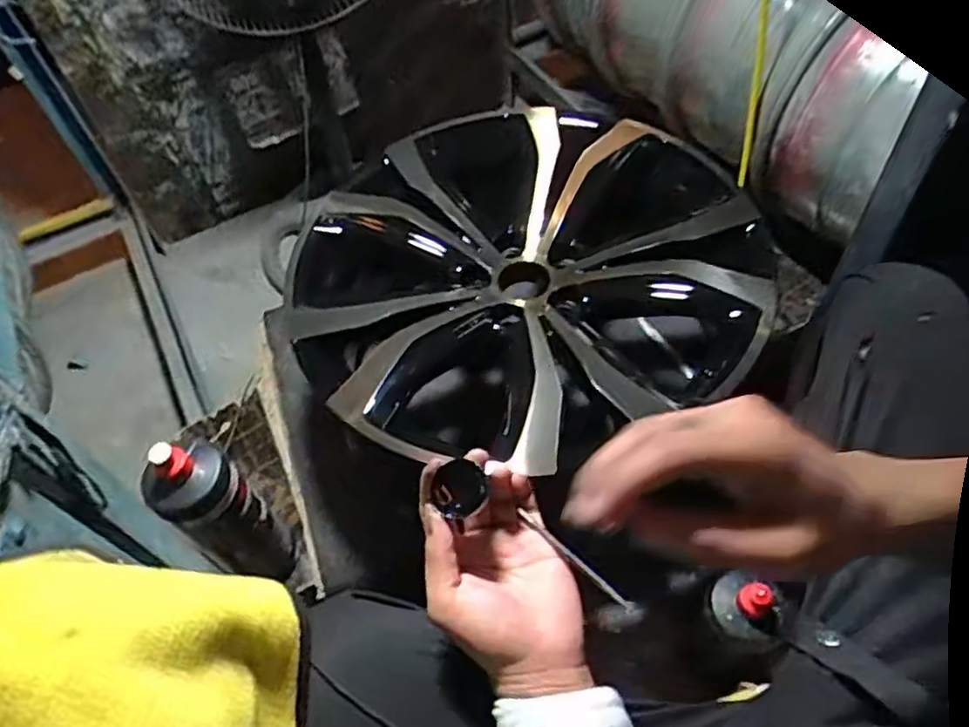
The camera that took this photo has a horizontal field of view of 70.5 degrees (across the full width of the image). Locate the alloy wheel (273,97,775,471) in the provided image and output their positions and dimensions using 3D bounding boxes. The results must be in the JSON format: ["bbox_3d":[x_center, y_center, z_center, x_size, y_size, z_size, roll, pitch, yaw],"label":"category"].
[{"bbox_3d":[0.045,-0.069,0.871,0.531,0.238,0.493,-35,58,-18],"label":"alloy wheel"}]

